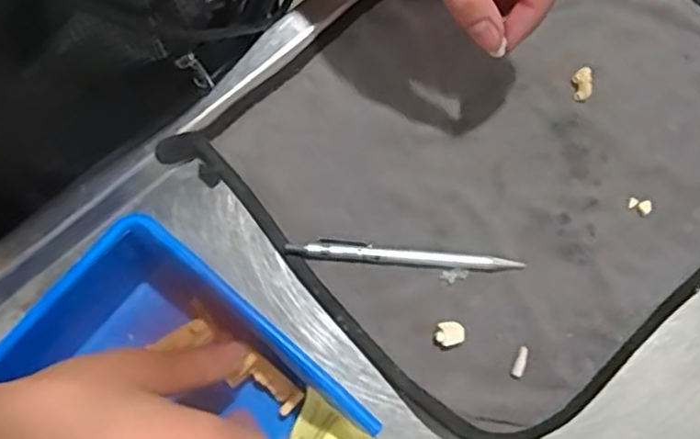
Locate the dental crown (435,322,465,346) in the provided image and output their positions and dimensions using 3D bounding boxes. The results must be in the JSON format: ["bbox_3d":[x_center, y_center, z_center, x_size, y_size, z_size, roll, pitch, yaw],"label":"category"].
[{"bbox_3d":[0.056,0.065,0.393,0.016,0.010,0.013,-10,78,-2],"label":"dental crown"}]

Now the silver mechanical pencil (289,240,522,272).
[{"bbox_3d":[0.031,0.020,0.402,0.134,0.007,0.010,5,78,2],"label":"silver mechanical pencil"}]

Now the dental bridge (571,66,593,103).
[{"bbox_3d":[0.141,-0.082,0.423,0.011,0.006,0.021,3,78,1],"label":"dental bridge"}]

